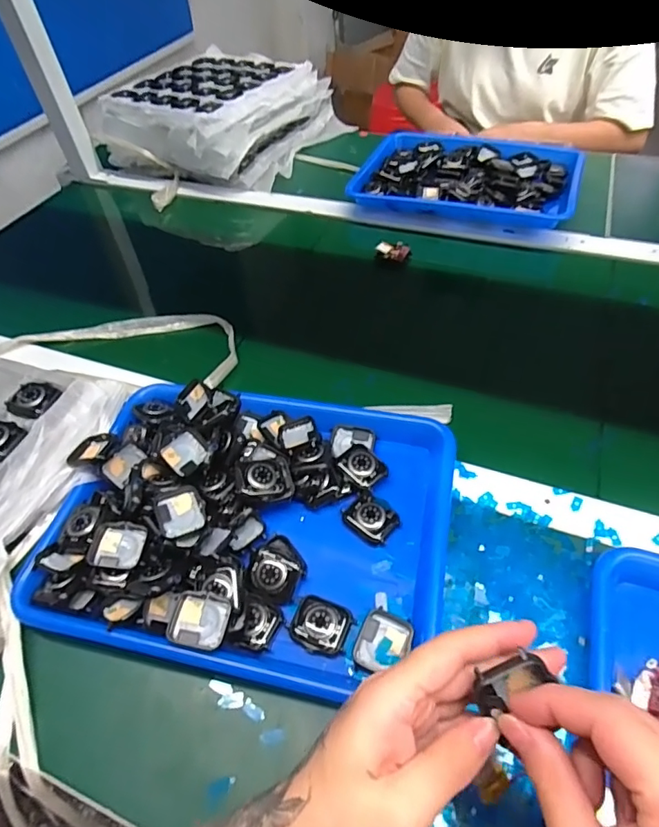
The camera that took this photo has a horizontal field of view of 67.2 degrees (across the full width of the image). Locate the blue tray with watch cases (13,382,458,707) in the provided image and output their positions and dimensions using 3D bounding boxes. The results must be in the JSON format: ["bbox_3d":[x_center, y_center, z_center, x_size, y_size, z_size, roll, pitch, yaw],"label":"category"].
[{"bbox_3d":[-0.070,0.086,0.431,0.335,0.047,0.249,7,52,11],"label":"blue tray with watch cases"}]

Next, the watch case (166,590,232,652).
[{"bbox_3d":[-0.095,0.152,0.365,0.042,0.008,0.036,9,52,12],"label":"watch case"}]

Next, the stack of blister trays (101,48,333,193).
[{"bbox_3d":[-0.199,-0.555,0.918,0.325,0.110,0.321,19,55,20],"label":"stack of blister trays"}]

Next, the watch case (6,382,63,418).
[{"bbox_3d":[-0.283,-0.014,0.470,0.046,0.007,0.038,9,52,13],"label":"watch case"}]

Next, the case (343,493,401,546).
[{"bbox_3d":[0.036,0.093,0.436,0.044,0.013,0.033,29,59,26],"label":"case"}]

